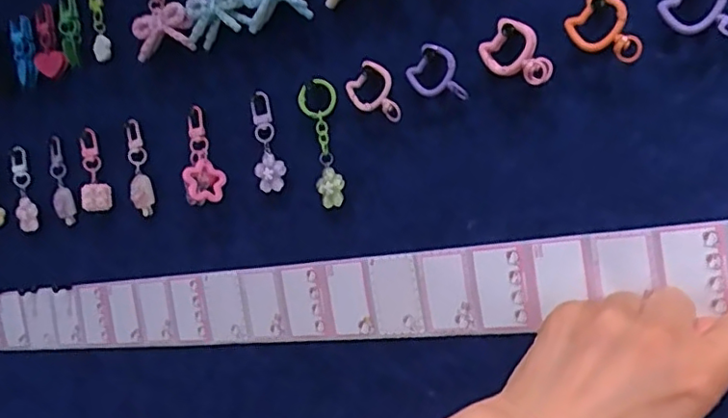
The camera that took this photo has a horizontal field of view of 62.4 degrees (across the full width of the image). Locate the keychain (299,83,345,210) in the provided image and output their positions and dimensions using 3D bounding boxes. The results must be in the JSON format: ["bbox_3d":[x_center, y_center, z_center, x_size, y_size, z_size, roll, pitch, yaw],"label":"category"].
[{"bbox_3d":[-0.025,-0.040,0.373,0.022,0.076,0.009,-7,2,6],"label":"keychain"}]

